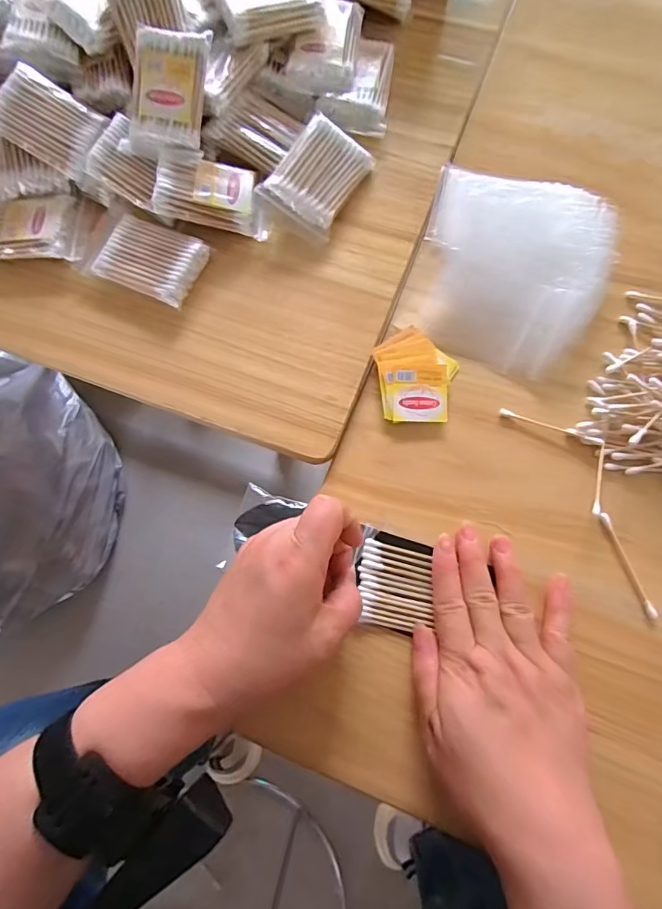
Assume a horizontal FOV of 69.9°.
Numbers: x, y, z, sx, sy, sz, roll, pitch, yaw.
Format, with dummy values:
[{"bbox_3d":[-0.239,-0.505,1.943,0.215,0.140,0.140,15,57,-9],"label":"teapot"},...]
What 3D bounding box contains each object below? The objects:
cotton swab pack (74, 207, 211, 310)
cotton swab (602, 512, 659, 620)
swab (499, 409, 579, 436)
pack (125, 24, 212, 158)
[{"bbox_3d":[-0.149,-0.158,0.369,0.095,0.016,0.059,23,79,6],"label":"cotton swab pack"},{"bbox_3d":[0.200,0.074,0.318,0.007,0.004,0.073,-19,78,-2],"label":"cotton swab"},{"bbox_3d":[0.149,-0.024,0.342,0.055,0.006,0.006,17,79,5],"label":"swab"},{"bbox_3d":[-0.123,-0.270,0.353,0.054,0.012,0.089,13,102,3],"label":"pack"}]

